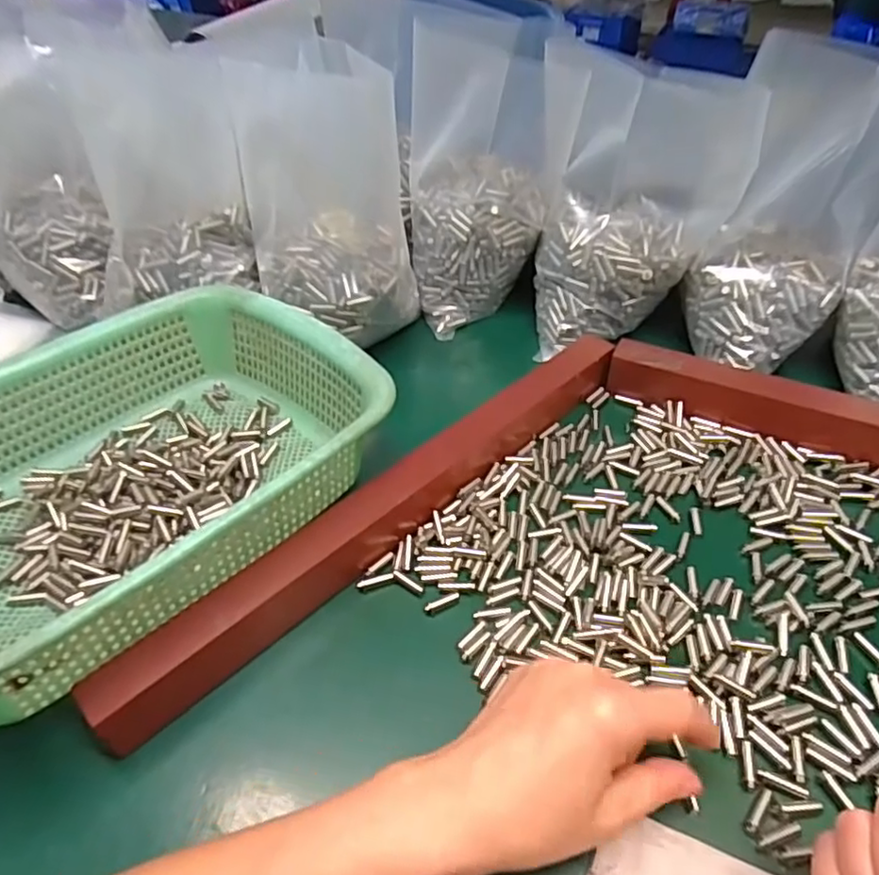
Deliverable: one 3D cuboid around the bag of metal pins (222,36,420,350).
[{"bbox_3d":[-0.085,-0.175,0.488,0.125,0.190,0.111,-6,46,-4],"label":"bag of metal pins"}]

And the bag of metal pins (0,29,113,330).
[{"bbox_3d":[-0.350,-0.221,0.544,0.103,0.245,0.082,-12,15,-9],"label":"bag of metal pins"}]

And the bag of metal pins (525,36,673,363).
[{"bbox_3d":[0.148,-0.181,0.495,0.134,0.194,0.096,-1,44,2],"label":"bag of metal pins"}]

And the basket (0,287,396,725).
[{"bbox_3d":[-0.189,0.020,0.384,0.298,0.086,0.228,-35,54,-28],"label":"basket"}]

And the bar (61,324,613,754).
[{"bbox_3d":[-0.019,0.036,0.389,0.386,0.044,0.028,-35,54,-28],"label":"bar"}]

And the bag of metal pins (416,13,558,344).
[{"bbox_3d":[0.034,-0.219,0.542,0.117,0.203,0.116,-9,44,-7],"label":"bag of metal pins"}]

